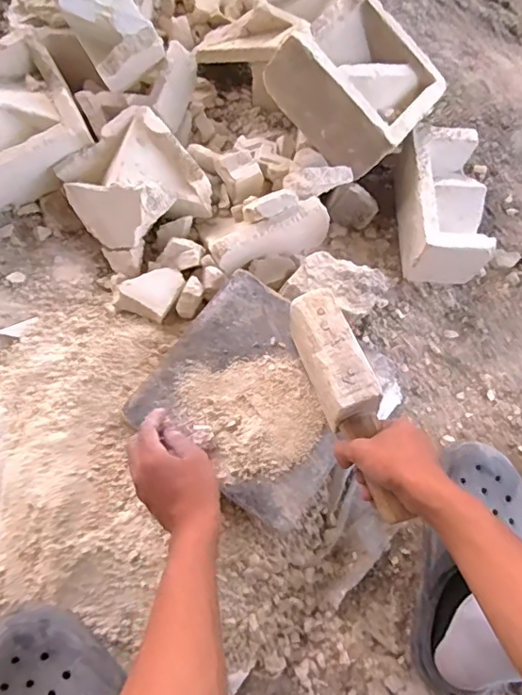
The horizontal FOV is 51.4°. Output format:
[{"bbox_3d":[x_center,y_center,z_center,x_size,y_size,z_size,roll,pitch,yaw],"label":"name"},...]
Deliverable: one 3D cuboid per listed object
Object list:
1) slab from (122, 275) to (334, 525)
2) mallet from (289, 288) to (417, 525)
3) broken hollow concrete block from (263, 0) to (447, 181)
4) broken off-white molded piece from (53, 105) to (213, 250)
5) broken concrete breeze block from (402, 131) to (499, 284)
[{"bbox_3d":[0.000,0.055,0.657,0.242,0.025,0.233,34,72,11],"label":"slab"},{"bbox_3d":[0.089,0.055,0.557,0.063,0.049,0.245,-19,76,-6],"label":"mallet"},{"bbox_3d":[0.139,-0.387,0.795,0.201,0.115,0.197,43,59,-10],"label":"broken hollow concrete block"},{"bbox_3d":[-0.183,-0.234,0.768,0.166,0.076,0.175,-34,74,-13],"label":"broken off-white molded piece"},{"bbox_3d":[0.263,-0.203,0.789,0.108,0.097,0.208,1,70,-1],"label":"broken concrete breeze block"}]

